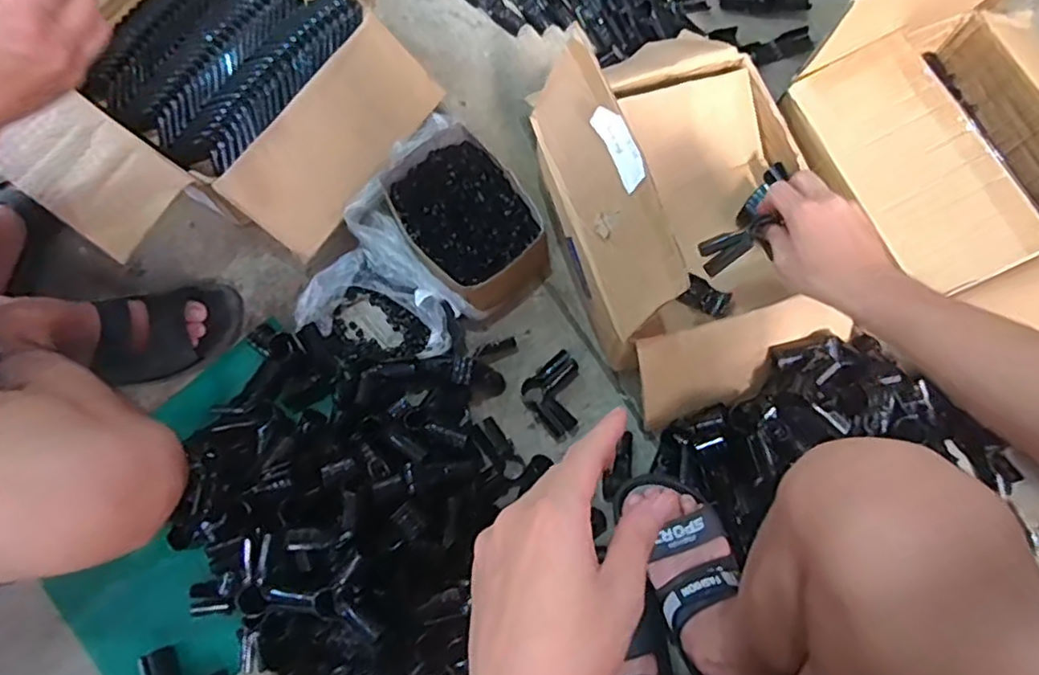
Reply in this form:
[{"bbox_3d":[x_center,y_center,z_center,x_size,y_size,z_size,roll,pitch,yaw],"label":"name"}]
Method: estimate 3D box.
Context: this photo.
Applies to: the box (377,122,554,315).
[{"bbox_3d":[-0.067,-0.149,0.838,0.156,0.083,0.225,-34,77,-9],"label":"box"}]

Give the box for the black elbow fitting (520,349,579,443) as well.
[{"bbox_3d":[0.053,0.075,0.806,0.080,0.035,0.086,-38,78,-10],"label":"black elbow fitting"}]

